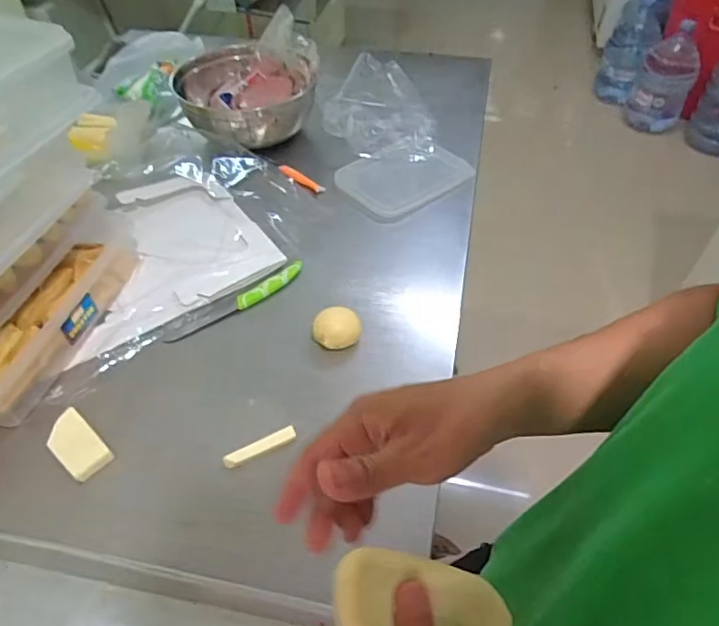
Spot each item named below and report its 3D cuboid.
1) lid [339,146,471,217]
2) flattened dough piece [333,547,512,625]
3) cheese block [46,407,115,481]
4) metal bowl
[{"bbox_3d":[0.074,-0.213,0.862,0.199,0.013,0.140,-28,54,-23],"label":"lid"},{"bbox_3d":[0.038,0.166,0.304,0.111,0.025,0.049,25,45,-21],"label":"flattened dough piece"},{"bbox_3d":[-0.282,0.132,0.550,0.070,0.020,0.039,35,57,26],"label":"cheese block"},{"bbox_3d":[-0.187,-0.368,0.926,0.220,0.099,0.225,0,49,0],"label":"metal bowl"}]

